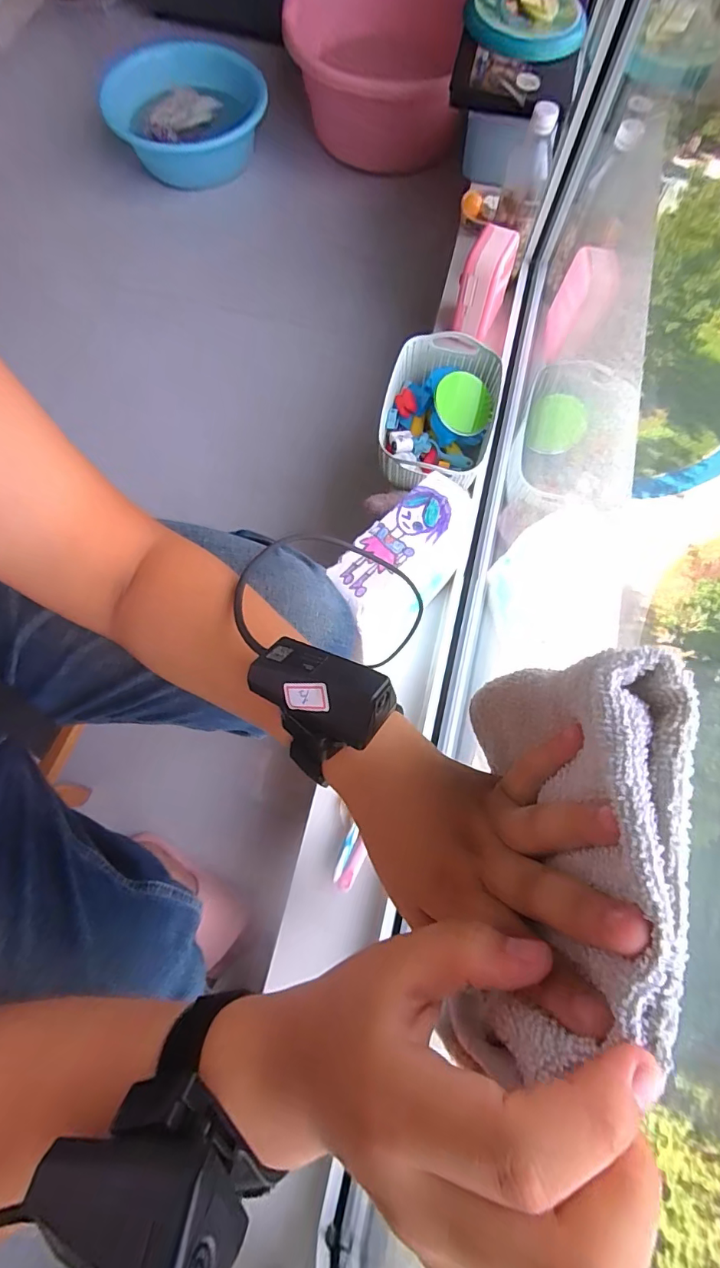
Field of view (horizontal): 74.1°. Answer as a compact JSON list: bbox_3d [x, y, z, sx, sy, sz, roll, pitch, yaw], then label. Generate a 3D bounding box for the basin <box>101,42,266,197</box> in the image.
[{"bbox_3d":[-0.363,-1.092,1.015,0.294,0.132,0.294,0,74,-1],"label":"basin"}]

